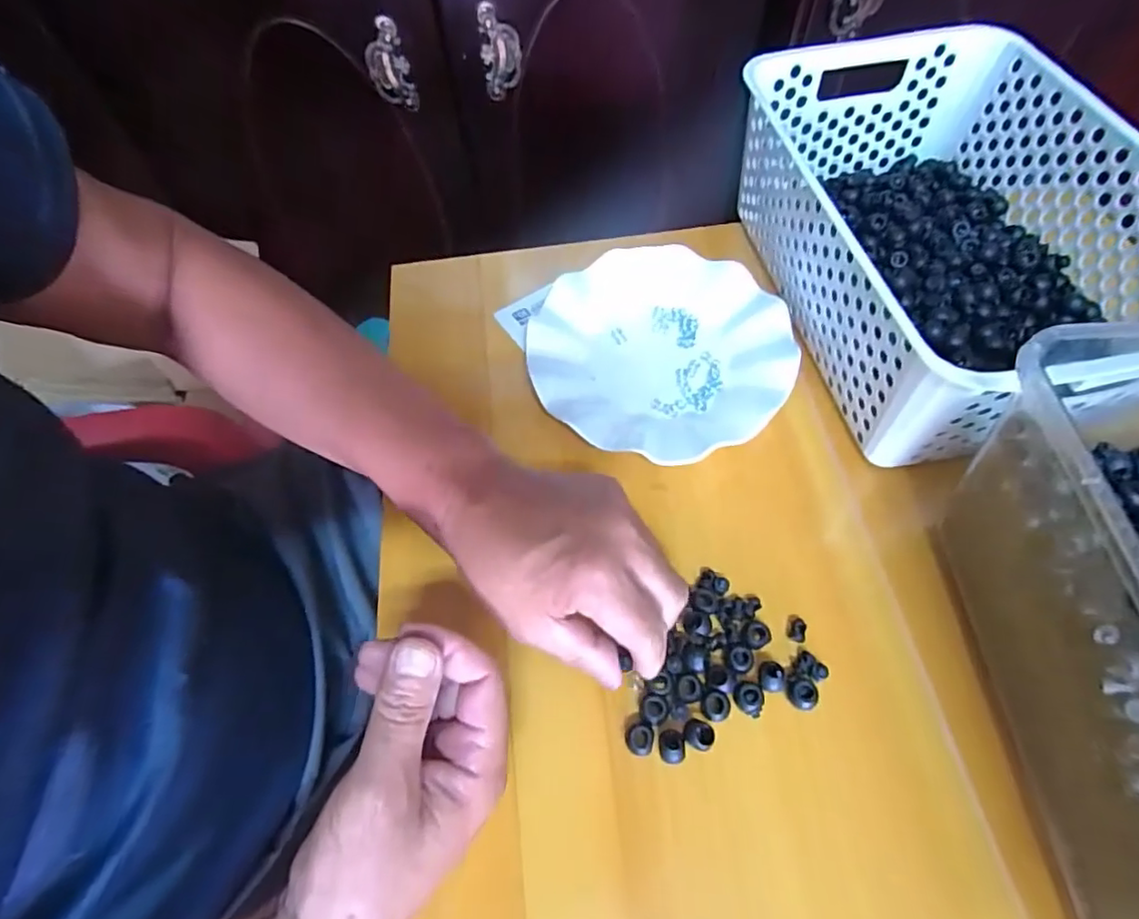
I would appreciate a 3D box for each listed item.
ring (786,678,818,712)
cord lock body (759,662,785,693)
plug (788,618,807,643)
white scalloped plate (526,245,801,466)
[{"bbox_3d":[0.122,0.123,0.311,0.016,0.012,0.016,-1,60,2],"label":"ring"},{"bbox_3d":[0.107,0.116,0.315,0.013,0.012,0.014,2,60,4],"label":"cord lock body"},{"bbox_3d":[0.128,0.095,0.331,0.009,0.006,0.014,12,61,10],"label":"plug"},{"bbox_3d":[0.063,-0.077,0.426,0.177,0.028,0.178,-1,60,2],"label":"white scalloped plate"}]

